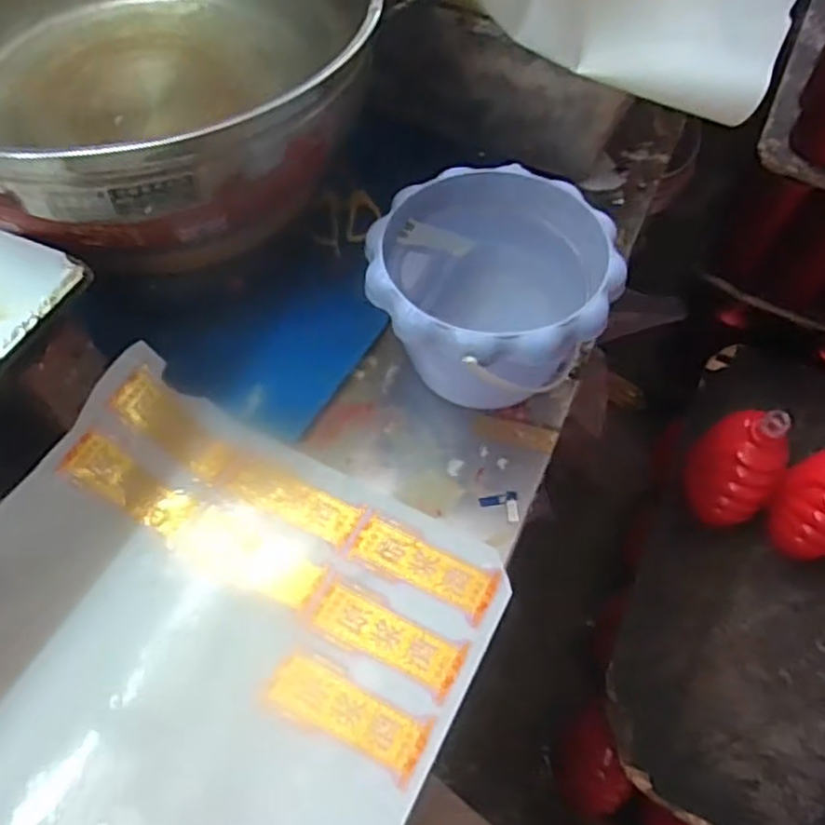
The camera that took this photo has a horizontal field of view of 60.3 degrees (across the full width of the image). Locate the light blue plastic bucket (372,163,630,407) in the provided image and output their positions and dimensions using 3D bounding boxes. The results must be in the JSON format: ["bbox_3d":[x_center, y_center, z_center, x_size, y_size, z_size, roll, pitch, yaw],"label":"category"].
[{"bbox_3d":[0.050,-0.075,0.490,0.153,0.121,0.153,2,58,-3],"label":"light blue plastic bucket"}]

